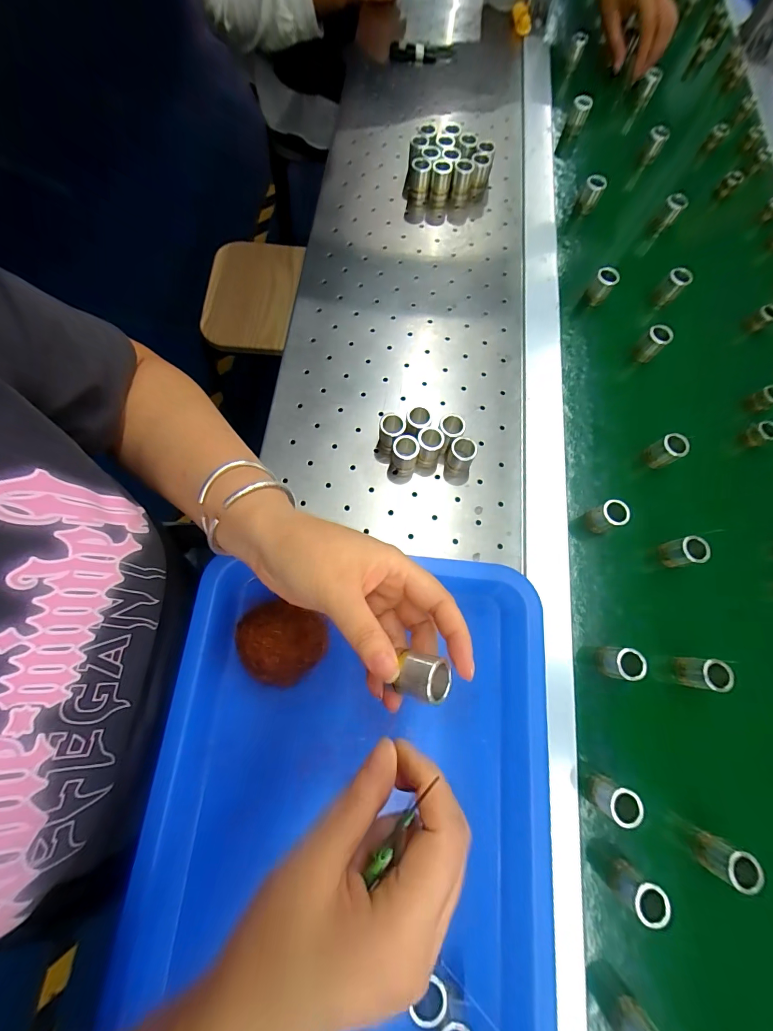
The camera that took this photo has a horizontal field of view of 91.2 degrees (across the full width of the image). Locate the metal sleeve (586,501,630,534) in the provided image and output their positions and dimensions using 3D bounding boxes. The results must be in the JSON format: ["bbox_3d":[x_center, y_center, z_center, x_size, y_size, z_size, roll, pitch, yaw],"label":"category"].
[{"bbox_3d":[0.194,0.002,0.332,0.021,0.032,0.021,-23,75,-9],"label":"metal sleeve"}]

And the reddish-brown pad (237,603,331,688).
[{"bbox_3d":[-0.079,0.099,0.291,0.064,0.033,0.056,19,73,4],"label":"reddish-brown pad"}]

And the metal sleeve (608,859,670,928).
[{"bbox_3d":[0.169,0.253,0.255,0.021,0.034,0.019,-39,78,-13],"label":"metal sleeve"}]

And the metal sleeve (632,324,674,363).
[{"bbox_3d":[0.274,-0.176,0.393,0.021,0.038,0.016,44,76,11],"label":"metal sleeve"}]

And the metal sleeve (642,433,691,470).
[{"bbox_3d":[0.262,-0.059,0.360,0.018,0.041,0.023,-32,77,-11],"label":"metal sleeve"}]

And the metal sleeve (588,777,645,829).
[{"bbox_3d":[0.162,0.202,0.268,0.020,0.030,0.022,1,73,-2],"label":"metal sleeve"}]

